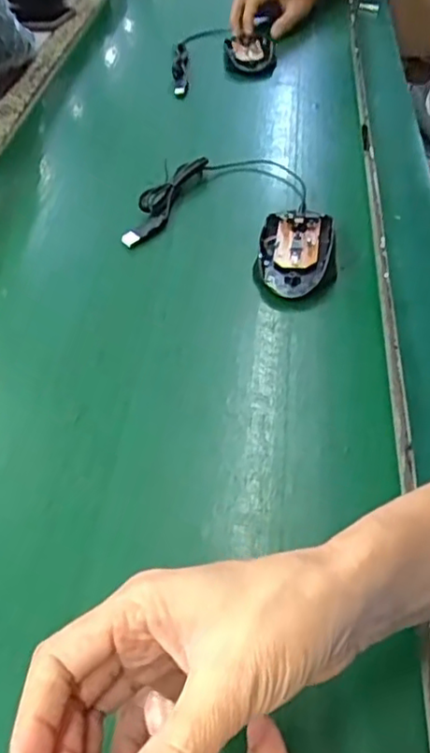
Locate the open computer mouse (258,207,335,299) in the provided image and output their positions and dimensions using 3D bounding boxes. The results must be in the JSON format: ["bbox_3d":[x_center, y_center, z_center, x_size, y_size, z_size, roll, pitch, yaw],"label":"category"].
[{"bbox_3d":[0.069,-0.110,0.533,0.058,0.015,0.111,6,47,10],"label":"open computer mouse"}]

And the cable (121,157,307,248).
[{"bbox_3d":[-0.007,-0.184,0.609,0.179,0.019,0.119,-12,47,-6],"label":"cable"}]

